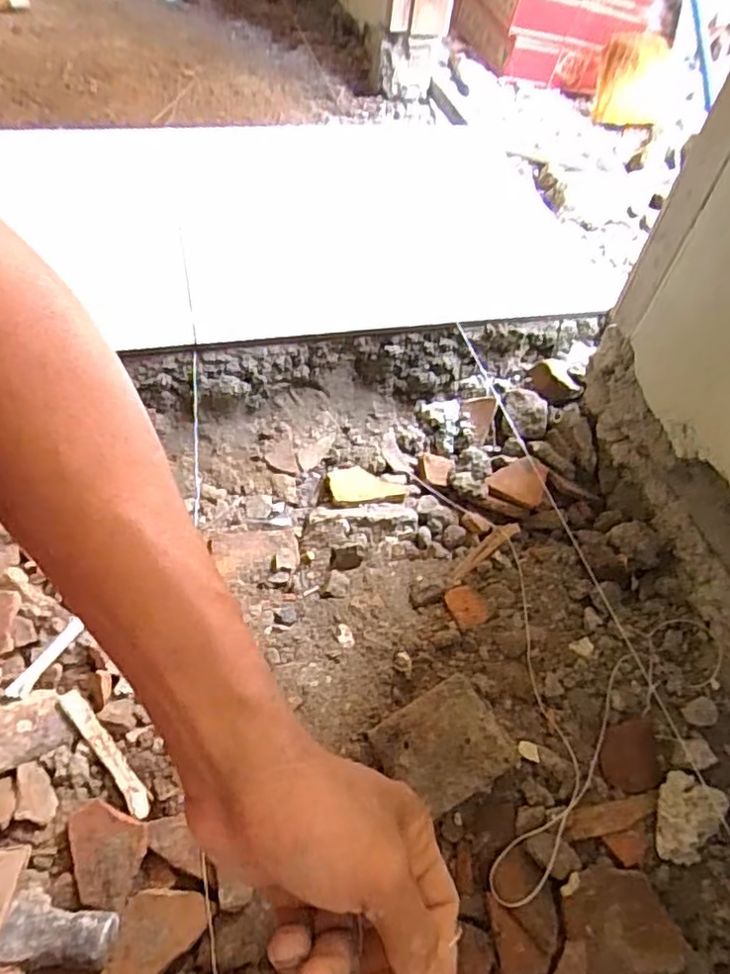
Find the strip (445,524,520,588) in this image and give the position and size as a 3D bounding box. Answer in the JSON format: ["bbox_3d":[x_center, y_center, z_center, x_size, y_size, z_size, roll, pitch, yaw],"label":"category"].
[{"bbox_3d":[0.112,0.064,0.599,0.095,0.004,0.016,-38,53,-18],"label":"strip"}]

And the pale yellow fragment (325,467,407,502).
[{"bbox_3d":[0.002,-0.004,0.650,0.076,0.006,0.051,-7,52,-12],"label":"pale yellow fragment"}]

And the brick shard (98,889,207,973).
[{"bbox_3d":[-0.146,0.295,0.400,0.046,0.009,0.085,39,57,23],"label":"brick shard"}]

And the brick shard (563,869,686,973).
[{"bbox_3d":[0.178,0.300,0.429,0.077,0.011,0.059,0,51,-6],"label":"brick shard"}]

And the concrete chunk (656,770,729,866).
[{"bbox_3d":[0.243,0.248,0.466,0.047,0.031,0.059,36,56,21],"label":"concrete chunk"}]

